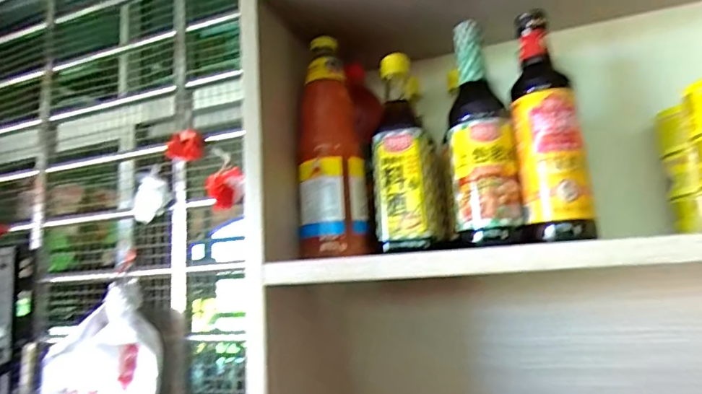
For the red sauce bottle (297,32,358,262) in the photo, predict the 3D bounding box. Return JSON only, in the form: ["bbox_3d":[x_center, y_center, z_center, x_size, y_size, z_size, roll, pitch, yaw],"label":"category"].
[{"bbox_3d":[-0.025,-0.069,0.527,0.072,0.261,0.071,-3,-11,-1],"label":"red sauce bottle"}]

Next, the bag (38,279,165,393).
[{"bbox_3d":[-0.419,0.338,0.751,0.199,0.329,0.135,-13,-14,42],"label":"bag"}]

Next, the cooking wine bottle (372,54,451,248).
[{"bbox_3d":[0.063,-0.057,0.518,0.078,0.226,0.070,-5,-11,9],"label":"cooking wine bottle"}]

